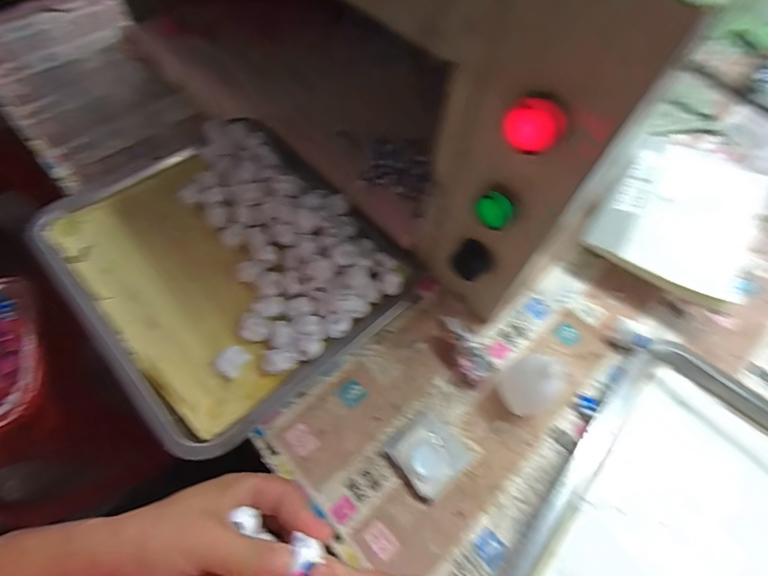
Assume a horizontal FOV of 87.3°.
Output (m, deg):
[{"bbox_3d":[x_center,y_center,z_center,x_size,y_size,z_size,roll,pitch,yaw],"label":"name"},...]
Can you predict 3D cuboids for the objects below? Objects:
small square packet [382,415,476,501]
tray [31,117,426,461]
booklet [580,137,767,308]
[{"bbox_3d":[0.037,0.132,0.322,0.052,0.009,0.055,-35,68,-19],"label":"small square packet"},{"bbox_3d":[-0.159,-0.035,0.402,0.263,0.045,0.324,-39,69,-20],"label":"tray"},{"bbox_3d":[0.316,-0.084,0.431,0.153,0.013,0.203,29,68,8],"label":"booklet"}]

